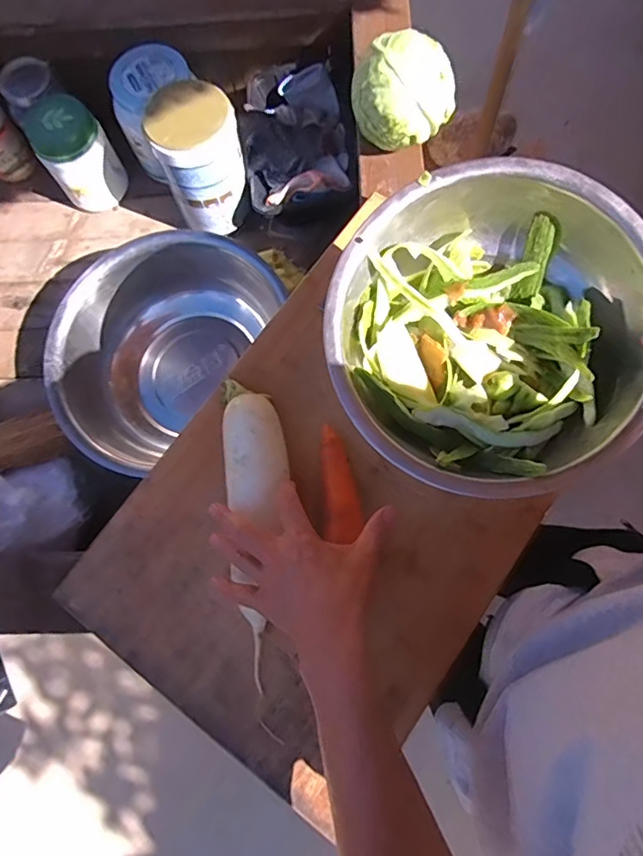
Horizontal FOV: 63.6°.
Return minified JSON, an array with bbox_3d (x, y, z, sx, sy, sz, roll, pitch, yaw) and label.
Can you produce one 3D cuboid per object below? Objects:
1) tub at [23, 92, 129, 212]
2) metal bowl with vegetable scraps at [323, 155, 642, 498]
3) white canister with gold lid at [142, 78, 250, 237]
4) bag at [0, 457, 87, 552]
[{"bbox_3d":[-0.384,-0.434,0.828,0.106,0.143,0.097,0,74,1],"label":"tub"},{"bbox_3d":[0.138,-0.076,0.439,0.257,0.095,0.257,0,87,7],"label":"metal bowl with vegetable scraps"},{"bbox_3d":[-0.176,-0.395,0.773,0.120,0.162,0.120,-13,75,-1],"label":"white canister with gold lid"},{"bbox_3d":[-0.404,0.108,0.711,0.133,0.063,0.130,-18,75,-4],"label":"bag"}]

